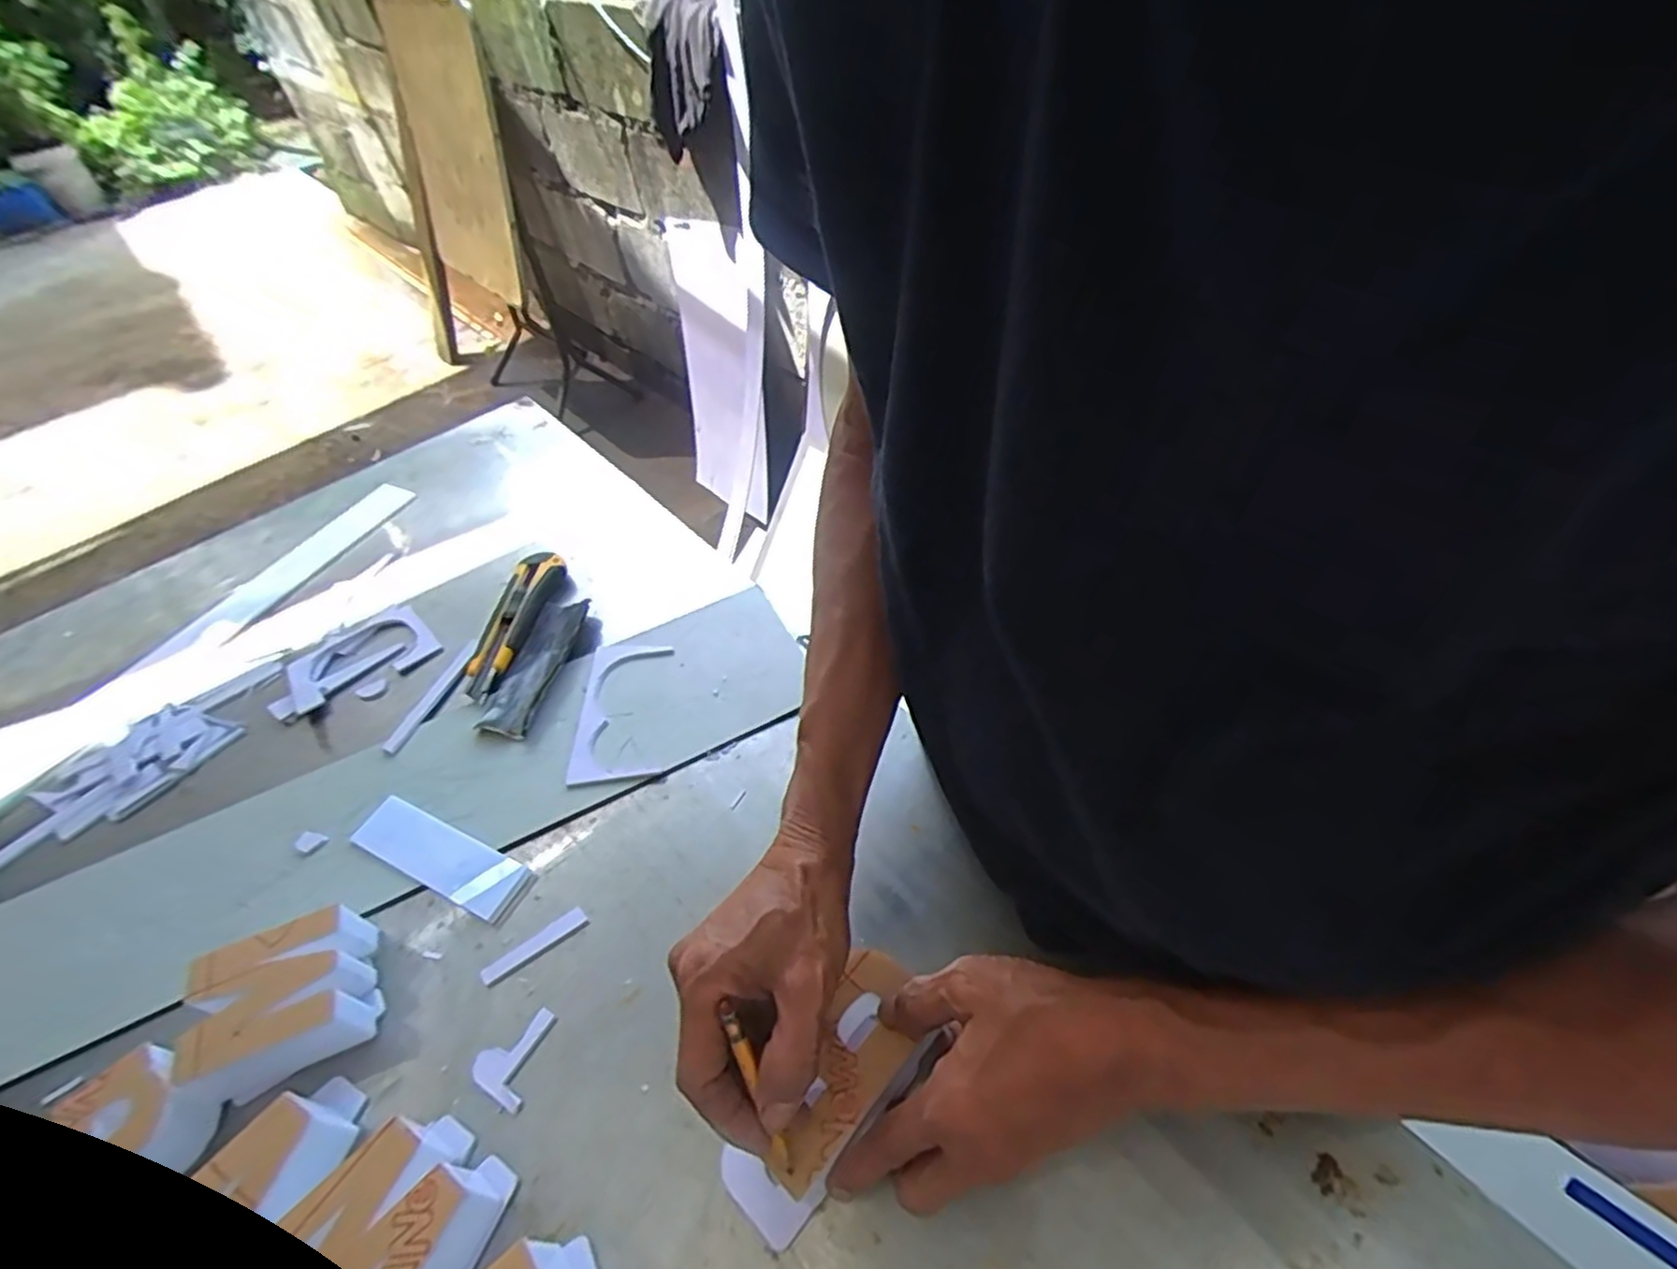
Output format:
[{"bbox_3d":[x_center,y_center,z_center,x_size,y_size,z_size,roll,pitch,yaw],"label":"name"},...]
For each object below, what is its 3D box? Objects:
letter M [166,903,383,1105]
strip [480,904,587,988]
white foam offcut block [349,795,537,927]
[{"bbox_3d":[-0.325,0.213,0.436,0.088,0.046,0.070,-24,50,-14],"label":"letter M"},{"bbox_3d":[-0.191,0.194,0.467,0.067,0.004,0.014,-30,52,-19],"label":"strip"},{"bbox_3d":[-0.272,0.151,0.510,0.137,0.008,0.039,18,53,21],"label":"white foam offcut block"}]

